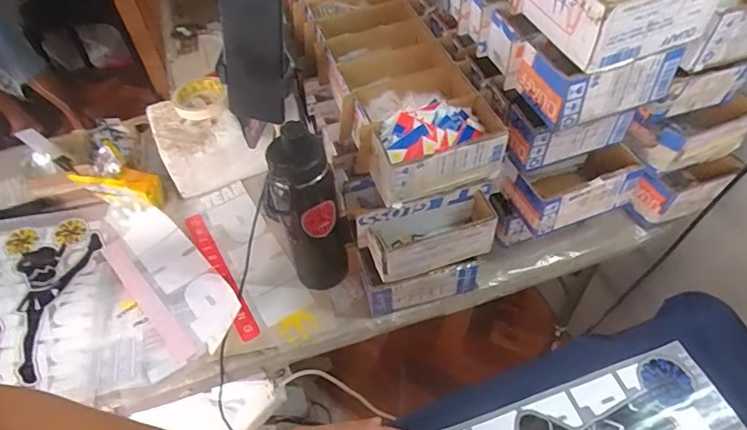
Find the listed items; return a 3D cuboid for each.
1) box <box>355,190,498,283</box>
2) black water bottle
[{"bbox_3d":[0.075,0.024,0.643,0.179,0.072,0.070,-15,52,-9],"label":"box"},{"bbox_3d":[-0.084,0.009,0.650,0.083,0.270,0.067,-11,51,-6],"label":"black water bottle"}]

